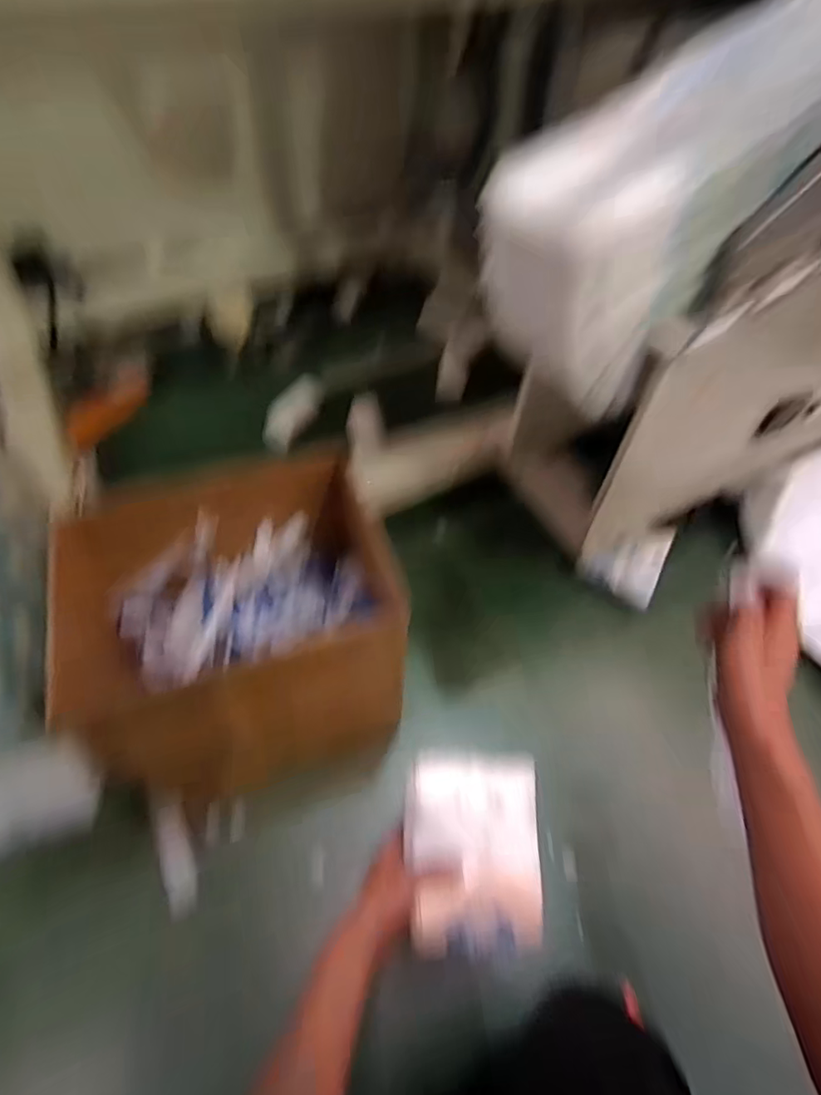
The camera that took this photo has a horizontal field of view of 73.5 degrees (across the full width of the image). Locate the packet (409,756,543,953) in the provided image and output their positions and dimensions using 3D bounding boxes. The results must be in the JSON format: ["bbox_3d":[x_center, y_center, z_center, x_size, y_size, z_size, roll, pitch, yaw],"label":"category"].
[{"bbox_3d":[0.067,0.308,0.562,0.134,0.012,0.182,3,74,-9],"label":"packet"}]

